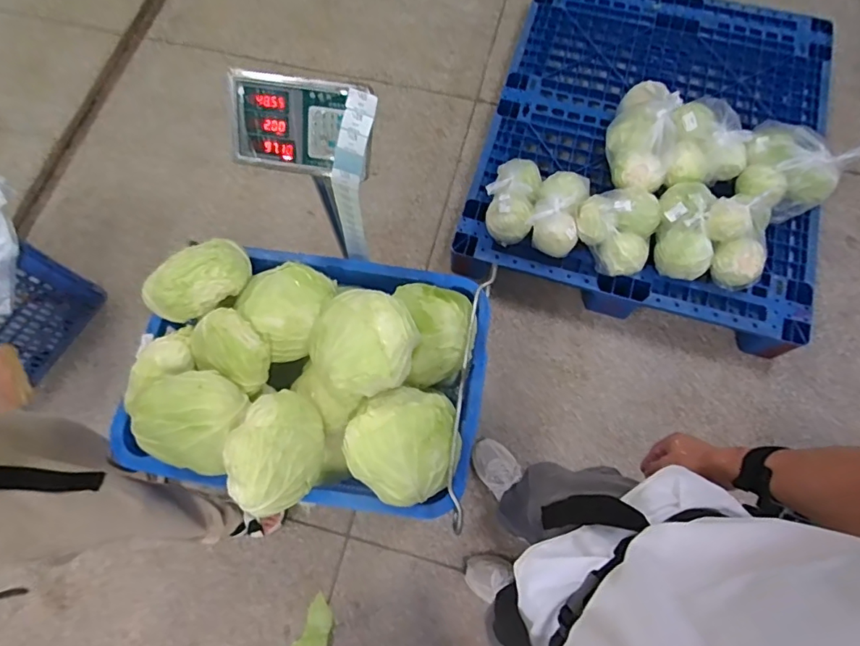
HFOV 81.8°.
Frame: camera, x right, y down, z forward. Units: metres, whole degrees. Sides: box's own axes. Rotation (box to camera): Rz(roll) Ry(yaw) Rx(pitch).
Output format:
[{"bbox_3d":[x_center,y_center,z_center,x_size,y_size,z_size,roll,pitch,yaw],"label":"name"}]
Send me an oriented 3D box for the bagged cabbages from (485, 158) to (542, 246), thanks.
[{"bbox_3d":[0.226,-0.342,1.364,0.130,0.148,0.211,13,72,7],"label":"bagged cabbages"}]

